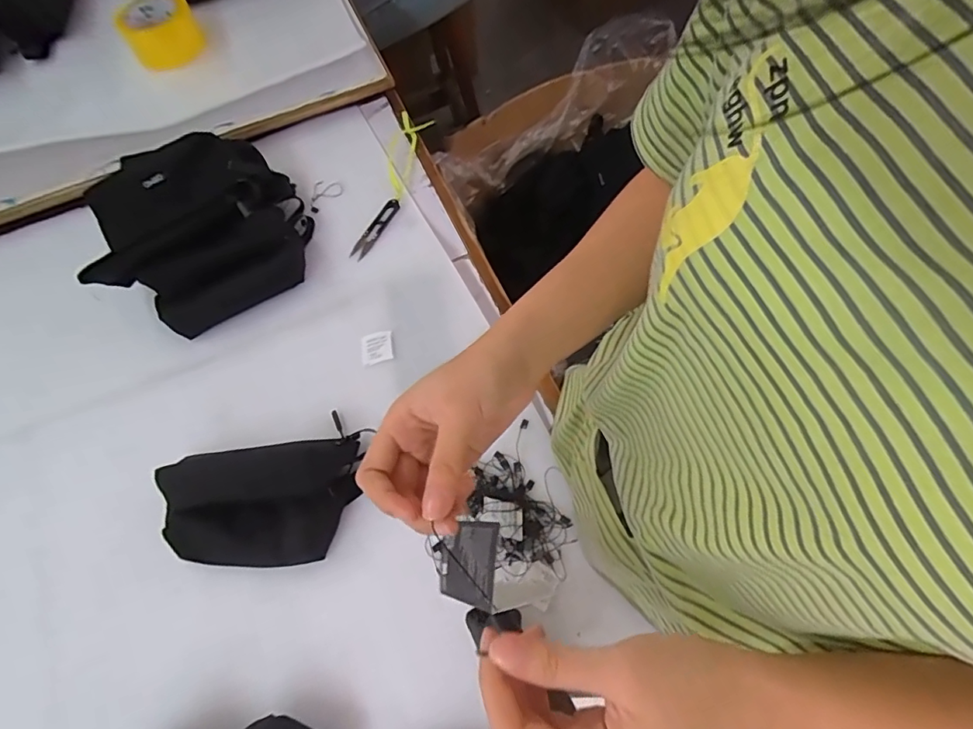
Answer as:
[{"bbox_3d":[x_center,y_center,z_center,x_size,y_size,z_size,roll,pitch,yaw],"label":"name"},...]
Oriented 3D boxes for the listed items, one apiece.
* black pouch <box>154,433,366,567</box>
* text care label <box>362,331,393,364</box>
[{"bbox_3d":[-0.231,0.140,0.549,0.196,0.058,0.130,-6,66,1],"label":"black pouch"},{"bbox_3d":[-0.131,-0.020,0.628,0.038,0.008,0.039,-8,66,0],"label":"text care label"}]

